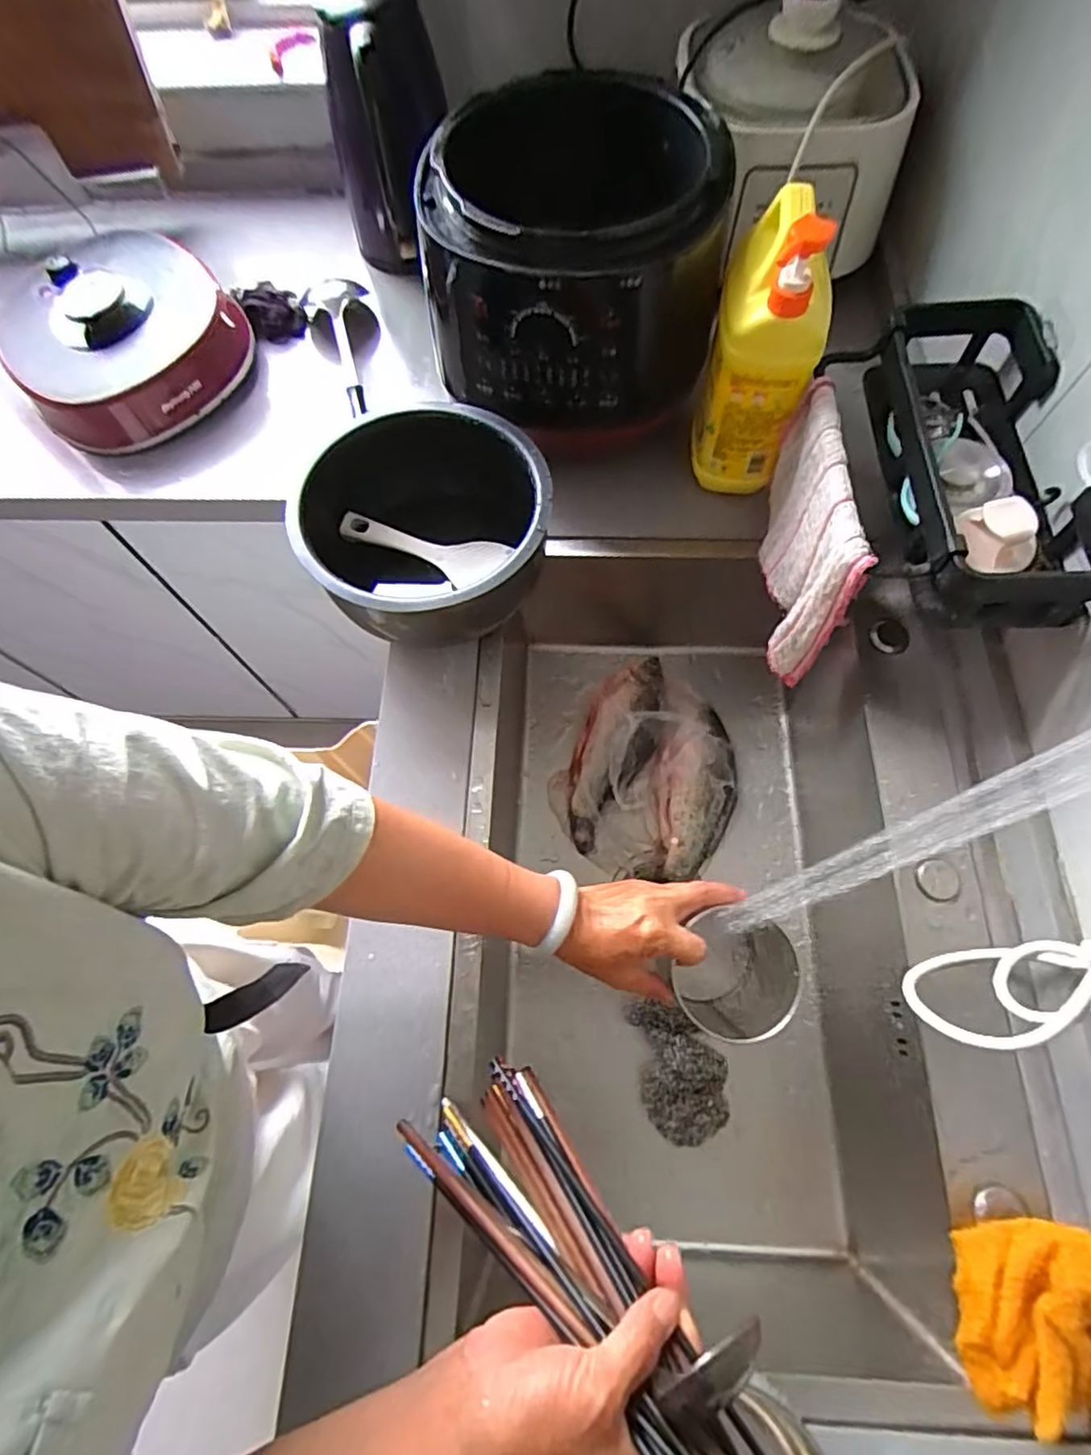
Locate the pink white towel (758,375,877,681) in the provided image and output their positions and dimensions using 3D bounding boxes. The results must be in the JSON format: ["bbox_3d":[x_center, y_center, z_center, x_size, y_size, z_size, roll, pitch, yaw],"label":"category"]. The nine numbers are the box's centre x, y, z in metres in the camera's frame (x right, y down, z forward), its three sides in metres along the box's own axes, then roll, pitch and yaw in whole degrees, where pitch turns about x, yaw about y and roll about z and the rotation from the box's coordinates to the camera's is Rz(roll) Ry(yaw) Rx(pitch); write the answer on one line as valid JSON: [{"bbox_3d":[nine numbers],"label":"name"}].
[{"bbox_3d":[0.238,-0.176,0.592,0.036,0.163,0.210,-3,68,1],"label":"pink white towel"}]

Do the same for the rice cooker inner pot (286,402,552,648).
[{"bbox_3d":[-0.112,-0.175,0.622,0.226,0.146,0.226,-1,68,2],"label":"rice cooker inner pot"}]

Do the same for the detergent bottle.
[{"bbox_3d":[0.205,-0.363,0.602,0.086,0.249,0.132,10,69,6],"label":"detergent bottle"}]

